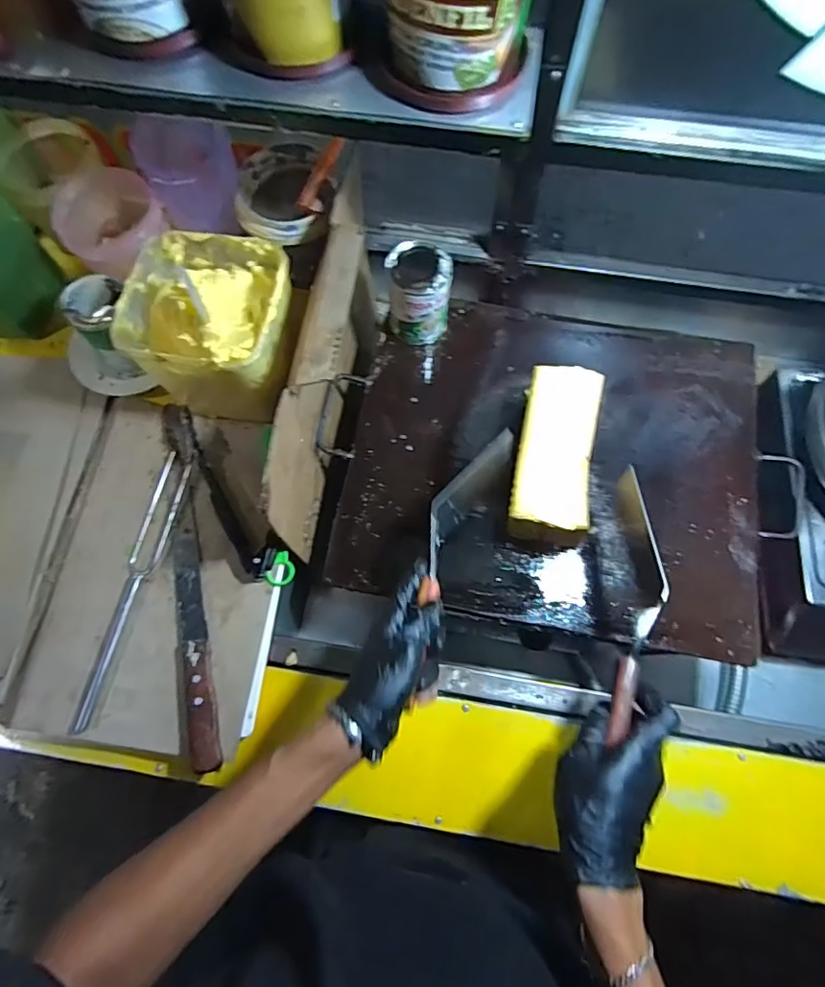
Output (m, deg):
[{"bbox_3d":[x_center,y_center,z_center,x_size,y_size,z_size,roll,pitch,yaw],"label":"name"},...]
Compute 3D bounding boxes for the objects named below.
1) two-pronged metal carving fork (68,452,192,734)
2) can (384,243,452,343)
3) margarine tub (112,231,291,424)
[{"bbox_3d":[-0.301,0.099,0.592,0.038,0.009,0.300,10,70,3],"label":"two-pronged metal carving fork"},{"bbox_3d":[0.008,-0.238,0.663,0.072,0.108,0.069,0,75,1],"label":"can"},{"bbox_3d":[-0.215,-0.178,0.616,0.159,0.154,0.151,0,75,1],"label":"margarine tub"}]

